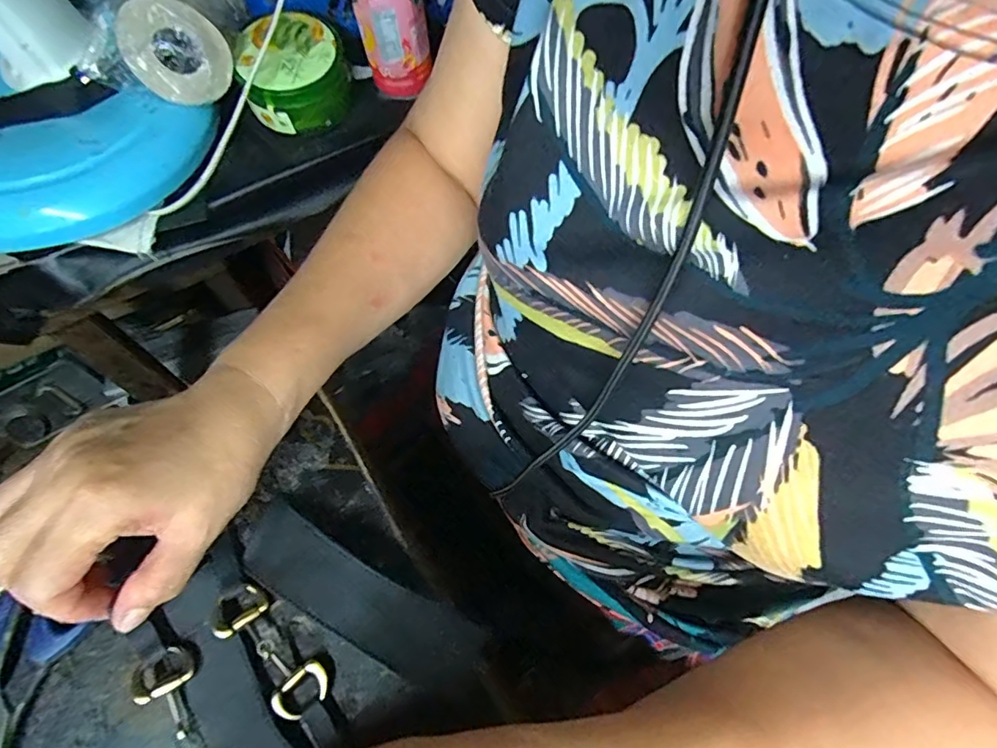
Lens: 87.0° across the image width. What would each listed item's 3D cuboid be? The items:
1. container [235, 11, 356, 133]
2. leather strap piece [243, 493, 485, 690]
[{"bbox_3d":[-0.197,-0.291,0.516,0.097,0.080,0.089,0,64,1],"label":"container"},{"bbox_3d":[-0.068,0.106,0.252,0.126,0.019,0.034,27,67,13],"label":"leather strap piece"}]

